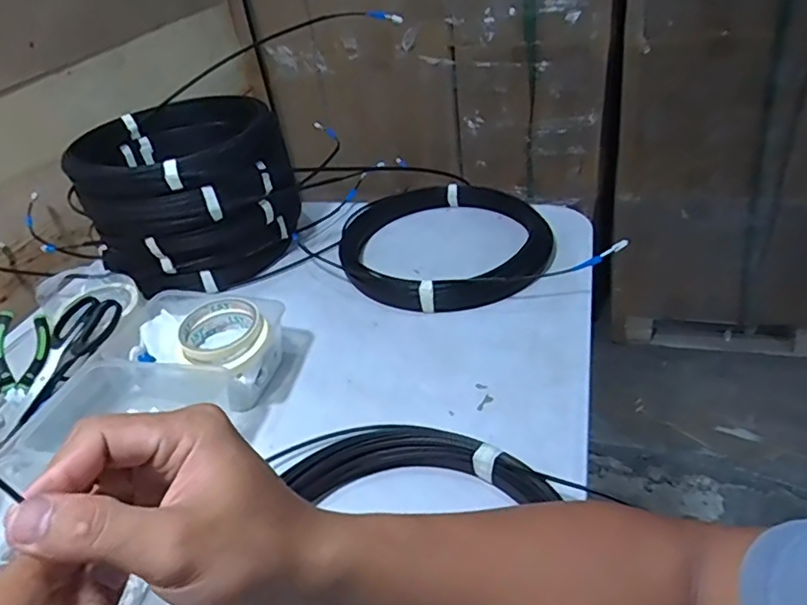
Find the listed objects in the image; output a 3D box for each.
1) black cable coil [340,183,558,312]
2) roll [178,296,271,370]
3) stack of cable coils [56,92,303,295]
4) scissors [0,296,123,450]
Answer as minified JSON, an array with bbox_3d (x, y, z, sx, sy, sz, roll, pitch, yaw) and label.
[{"bbox_3d":[0.057,-0.089,0.791,0.274,0.052,0.263,-6,36,4],"label":"black cable coil"},{"bbox_3d":[-0.192,0.036,0.626,0.107,0.033,0.086,29,48,34],"label":"roll"},{"bbox_3d":[-0.301,-0.155,0.832,0.265,0.181,0.264,-24,38,-19],"label":"stack of cable coils"},{"bbox_3d":[-0.382,0.071,0.635,0.075,0.020,0.179,16,66,23],"label":"scissors"}]

